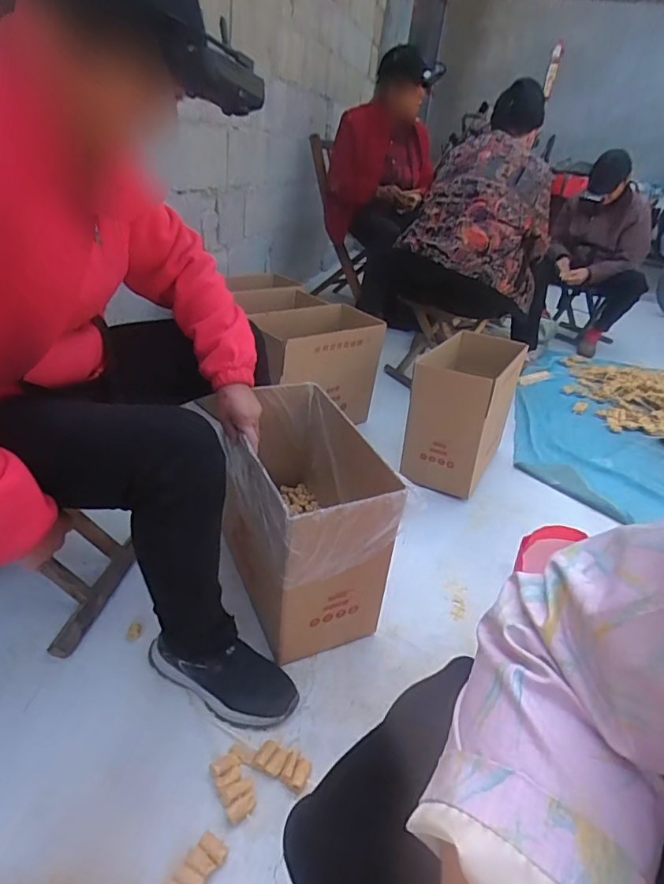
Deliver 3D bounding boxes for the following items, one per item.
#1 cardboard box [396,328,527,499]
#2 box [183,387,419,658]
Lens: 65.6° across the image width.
[{"bbox_3d":[0.340,-0.078,1.365,0.218,0.332,0.356,22,33,24],"label":"cardboard box"},{"bbox_3d":[-0.065,0.128,0.937,0.206,0.319,0.397,-6,33,-22],"label":"box"}]

